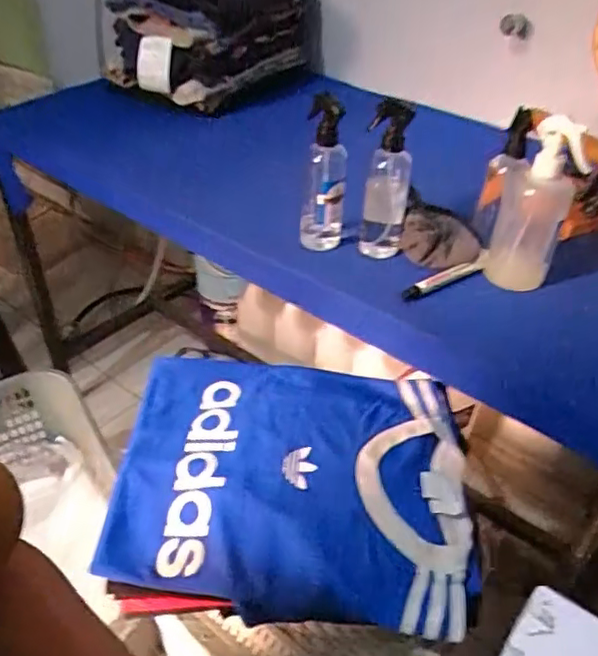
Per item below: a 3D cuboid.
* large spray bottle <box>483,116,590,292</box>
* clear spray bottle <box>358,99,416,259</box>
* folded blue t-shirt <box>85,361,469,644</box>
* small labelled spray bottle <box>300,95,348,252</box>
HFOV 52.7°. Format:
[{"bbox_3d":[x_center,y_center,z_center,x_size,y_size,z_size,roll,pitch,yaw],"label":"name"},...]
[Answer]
[{"bbox_3d":[0.279,-0.145,0.716,0.072,0.206,0.063,14,41,13],"label":"large spray bottle"},{"bbox_3d":[0.112,-0.185,0.762,0.056,0.191,0.047,11,40,10],"label":"clear spray bottle"},{"bbox_3d":[-0.009,0.149,0.643,0.357,0.052,0.286,7,39,4],"label":"folded blue t-shirt"},{"bbox_3d":[0.032,-0.189,0.757,0.053,0.202,0.068,5,39,2],"label":"small labelled spray bottle"}]

